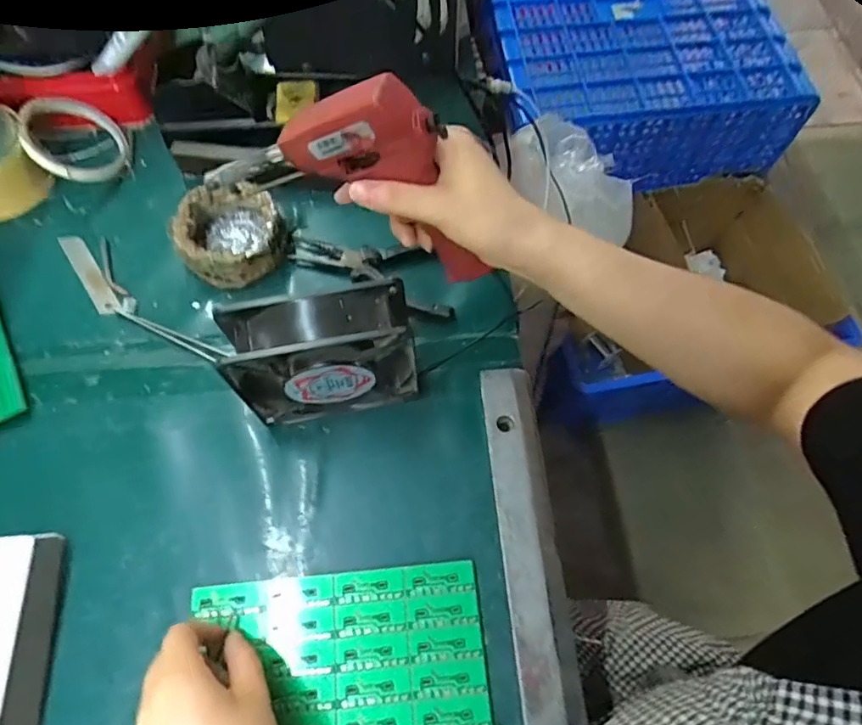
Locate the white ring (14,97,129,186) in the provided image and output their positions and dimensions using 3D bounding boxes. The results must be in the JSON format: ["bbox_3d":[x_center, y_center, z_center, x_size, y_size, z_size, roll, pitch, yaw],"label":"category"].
[{"bbox_3d":[-0.325,-0.204,0.518,0.087,0.013,0.077,11,66,-33],"label":"white ring"}]

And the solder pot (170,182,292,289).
[{"bbox_3d":[-0.174,-0.111,0.487,0.088,0.040,0.086,1,65,-2],"label":"solder pot"}]

